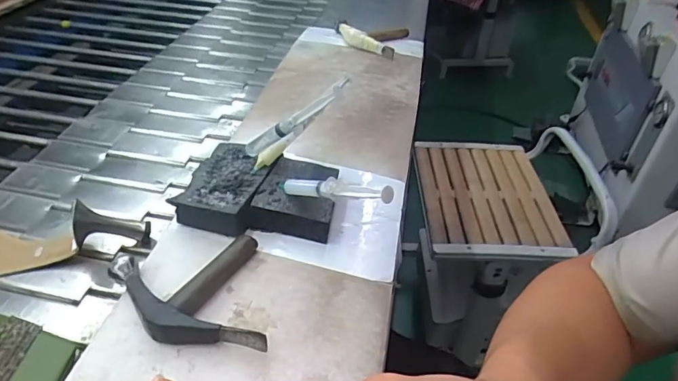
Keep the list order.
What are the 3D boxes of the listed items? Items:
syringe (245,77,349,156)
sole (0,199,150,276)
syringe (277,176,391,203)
[{"bbox_3d":[-0.051,-0.074,0.511,0.165,0.015,0.014,-28,21,36],"label":"syringe"},{"bbox_3d":[-0.357,0.045,0.547,0.255,0.058,0.084,-10,40,-16],"label":"sole"},{"bbox_3d":[-0.013,-0.003,0.468,0.013,0.021,0.165,-30,21,-35],"label":"syringe"}]

